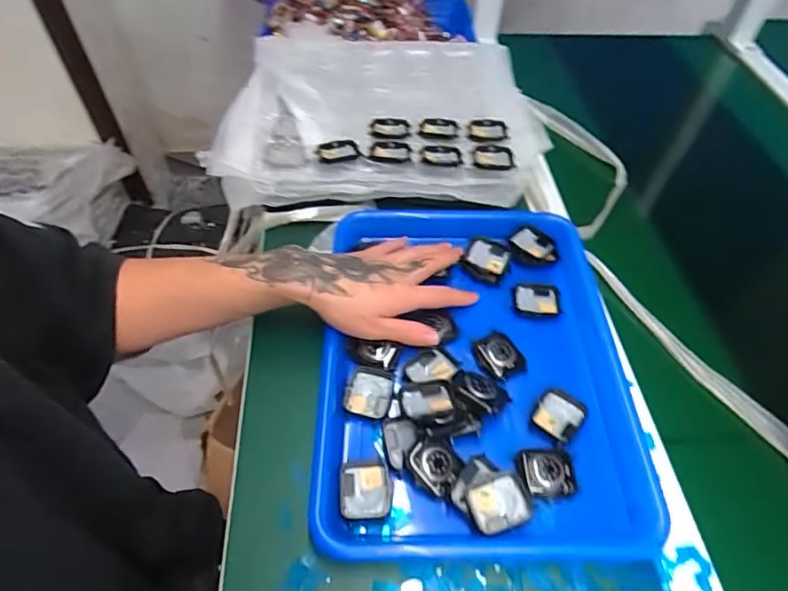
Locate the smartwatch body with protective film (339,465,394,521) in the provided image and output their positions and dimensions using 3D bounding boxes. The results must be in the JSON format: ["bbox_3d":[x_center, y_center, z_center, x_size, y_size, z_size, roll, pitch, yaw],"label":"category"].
[{"bbox_3d":[-0.021,0.146,0.381,0.038,0.005,0.039,-2,51,-3],"label":"smartwatch body with protective film"}]

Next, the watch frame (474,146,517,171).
[{"bbox_3d":[0.112,-0.154,0.567,0.043,0.008,0.032,2,51,1],"label":"watch frame"}]

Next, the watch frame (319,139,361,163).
[{"bbox_3d":[-0.060,-0.157,0.559,0.042,0.008,0.031,-9,51,-8],"label":"watch frame"}]

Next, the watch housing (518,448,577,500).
[{"bbox_3d":[0.117,0.134,0.388,0.040,0.009,0.034,-1,51,-2],"label":"watch housing"}]

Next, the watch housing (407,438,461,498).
[{"bbox_3d":[0.030,0.129,0.386,0.038,0.014,0.034,31,57,22],"label":"watch housing"}]

